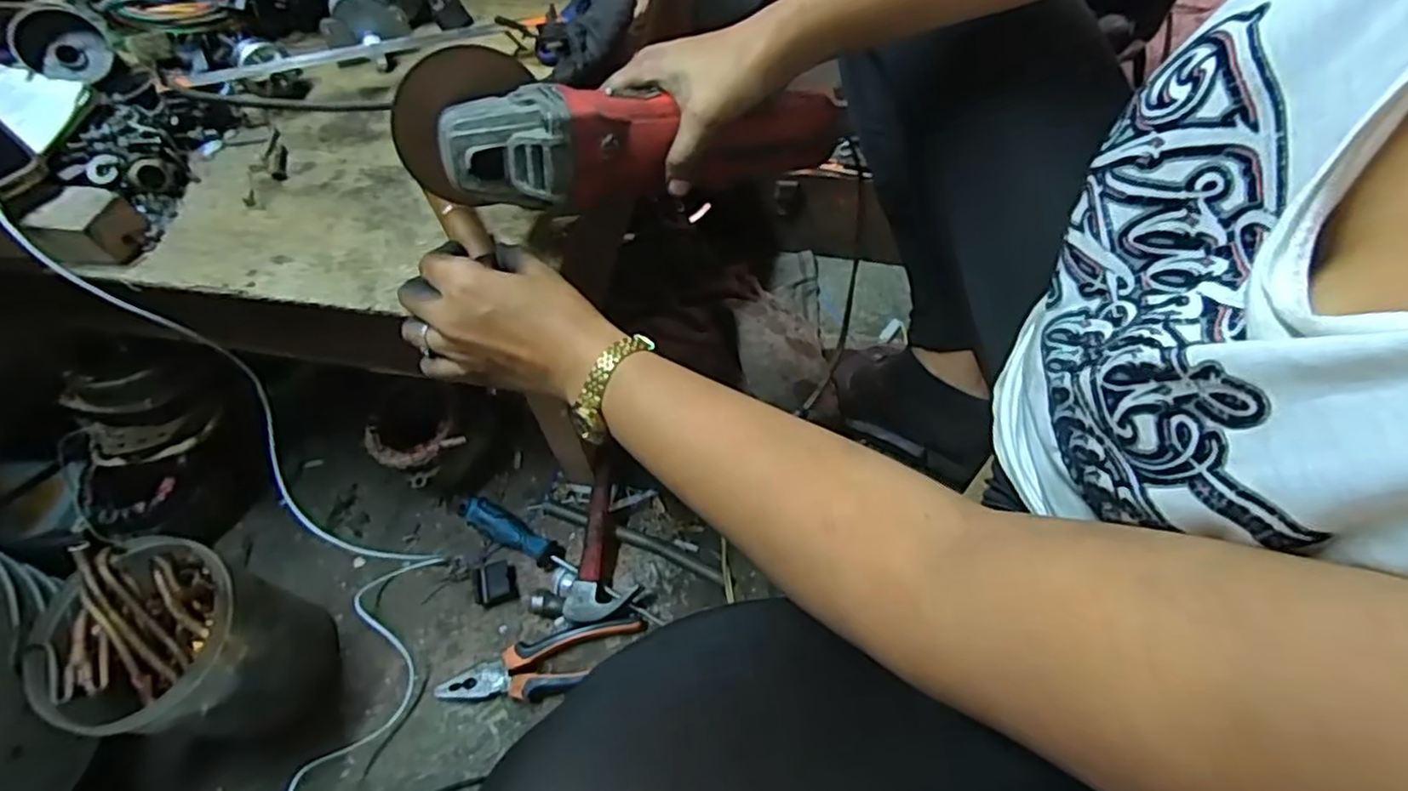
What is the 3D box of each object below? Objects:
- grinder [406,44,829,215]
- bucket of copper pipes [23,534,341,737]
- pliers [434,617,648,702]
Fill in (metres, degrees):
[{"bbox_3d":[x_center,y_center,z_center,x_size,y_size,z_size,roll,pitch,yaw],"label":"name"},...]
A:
[{"bbox_3d":[-0.044,-0.161,0.441,0.284,0.077,0.090,-5,57,-16],"label":"grinder"},{"bbox_3d":[-0.411,0.208,0.561,0.131,0.194,0.123,-1,58,2],"label":"bucket of copper pipes"},{"bbox_3d":[-0.148,0.248,0.628,0.188,0.022,0.051,-11,58,-4],"label":"pliers"}]

